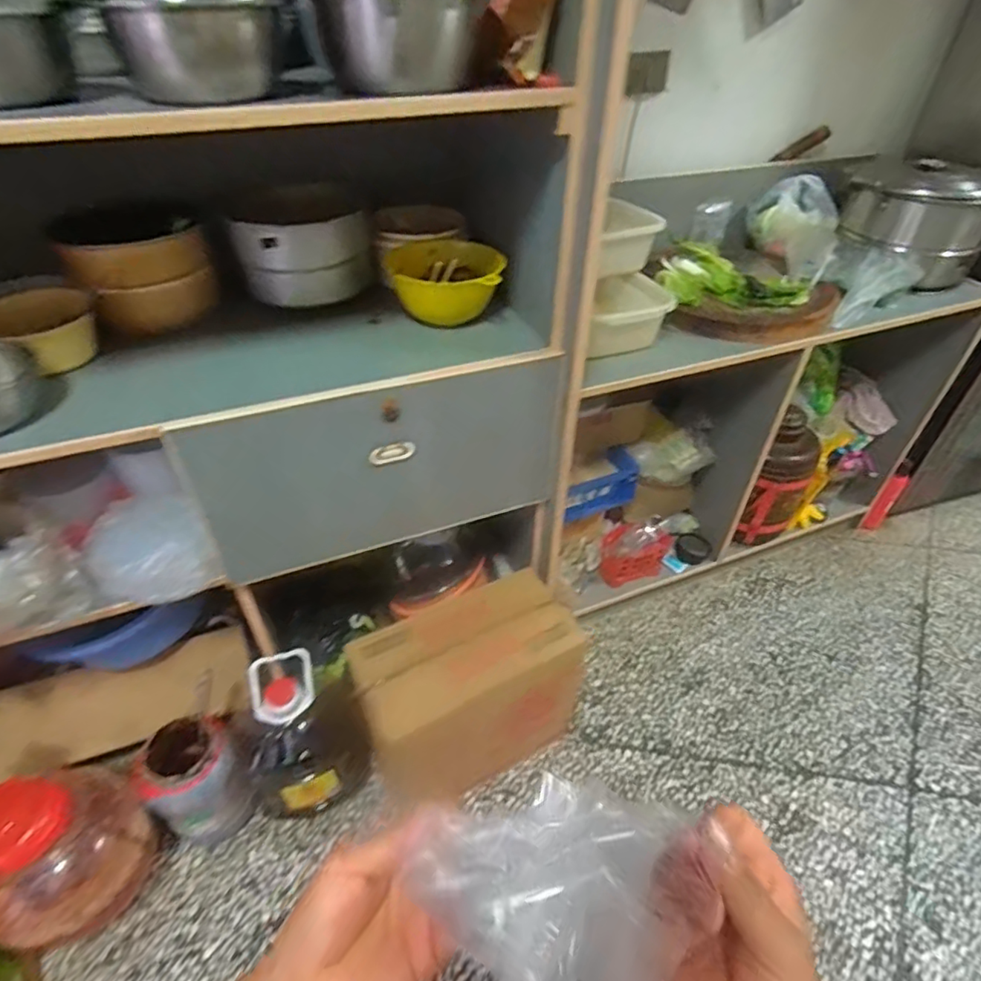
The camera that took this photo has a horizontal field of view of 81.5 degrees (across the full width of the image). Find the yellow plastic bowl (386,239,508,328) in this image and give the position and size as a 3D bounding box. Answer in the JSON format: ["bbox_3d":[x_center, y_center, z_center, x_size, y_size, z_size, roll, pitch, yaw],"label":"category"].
[{"bbox_3d":[-0.079,-0.355,0.981,0.192,0.110,0.214,-3,41,-5],"label":"yellow plastic bowl"}]

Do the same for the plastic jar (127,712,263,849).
[{"bbox_3d":[-0.588,0.587,1.169,0.182,0.261,0.181,0,41,0],"label":"plastic jar"}]

